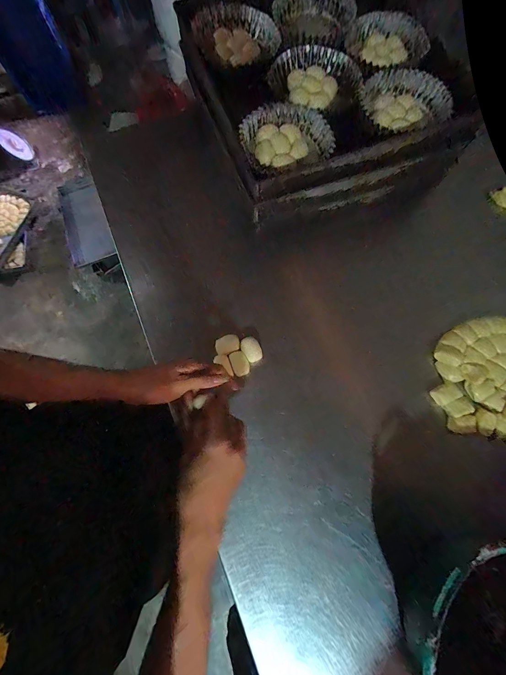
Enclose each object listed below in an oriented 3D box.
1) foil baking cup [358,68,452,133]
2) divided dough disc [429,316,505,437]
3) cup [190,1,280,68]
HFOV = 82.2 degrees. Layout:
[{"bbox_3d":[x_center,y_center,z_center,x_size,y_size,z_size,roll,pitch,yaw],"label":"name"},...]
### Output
[{"bbox_3d":[0.274,-0.427,0.525,0.148,0.040,0.142,0,74,-1],"label":"foil baking cup"},{"bbox_3d":[0.429,0.069,0.510,0.196,0.023,0.211,0,74,-1],"label":"divided dough disc"},{"bbox_3d":[-0.030,-0.589,0.568,0.163,0.041,0.123,-12,74,-4],"label":"cup"}]

